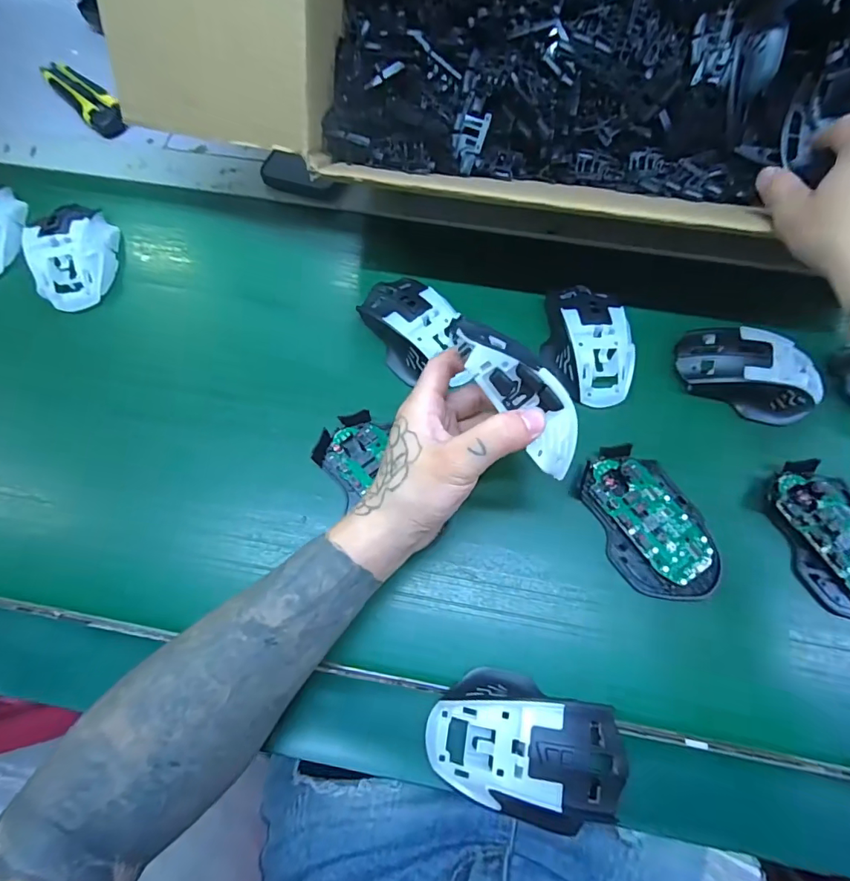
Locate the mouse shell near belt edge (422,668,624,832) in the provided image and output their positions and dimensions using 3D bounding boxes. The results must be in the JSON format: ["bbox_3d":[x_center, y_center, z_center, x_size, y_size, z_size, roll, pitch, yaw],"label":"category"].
[{"bbox_3d":[0.062,0.182,0.285,0.114,0.036,0.068,16,68,7],"label":"mouse shell near belt edge"}]

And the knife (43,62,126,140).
[{"bbox_3d":[-0.382,-0.386,0.538,0.039,0.025,0.137,-41,72,-15],"label":"knife"}]

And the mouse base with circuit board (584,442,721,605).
[{"bbox_3d":[0.164,0.059,0.355,0.072,0.025,0.114,-17,68,-6],"label":"mouse base with circuit board"}]

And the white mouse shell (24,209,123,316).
[{"bbox_3d":[-0.320,-0.174,0.438,0.065,0.037,0.113,-2,67,0],"label":"white mouse shell"}]

